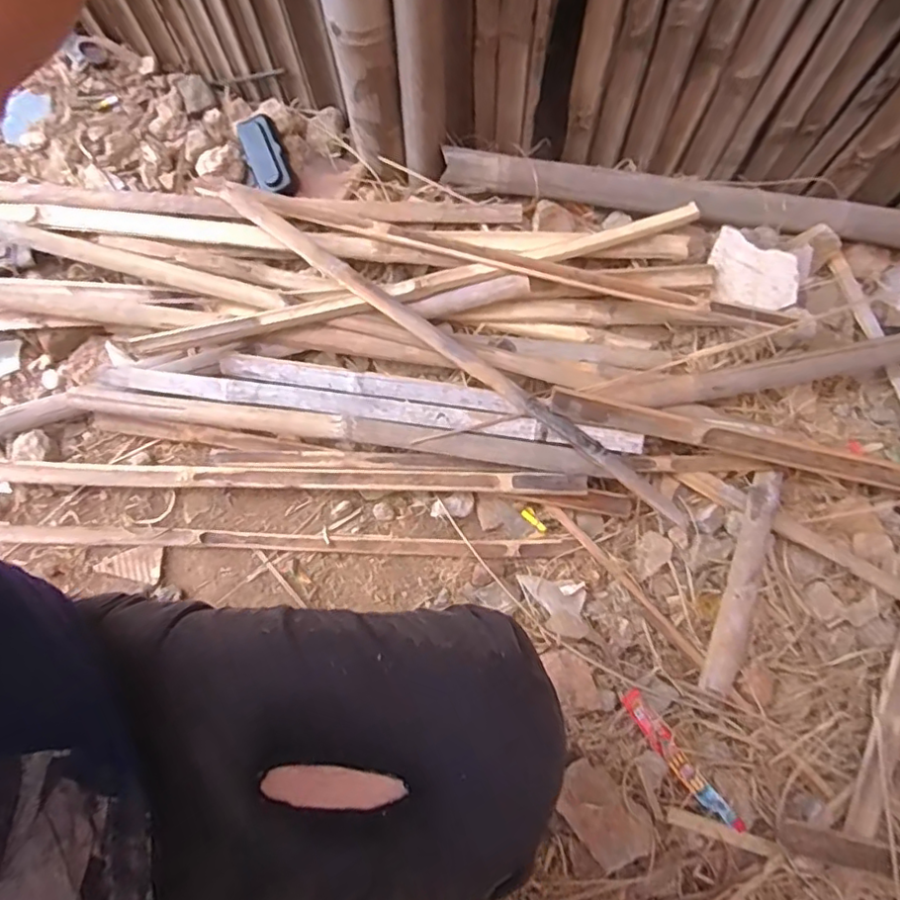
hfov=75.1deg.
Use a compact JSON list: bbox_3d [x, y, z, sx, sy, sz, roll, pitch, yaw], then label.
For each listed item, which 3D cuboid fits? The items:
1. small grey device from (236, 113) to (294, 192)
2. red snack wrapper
[{"bbox_3d":[-0.245,-0.389,0.777,0.051,0.025,0.106,-25,88,26],"label":"small grey device"},{"bbox_3d":[0.258,0.351,0.658,0.025,0.012,0.178,-37,81,-8],"label":"red snack wrapper"}]

